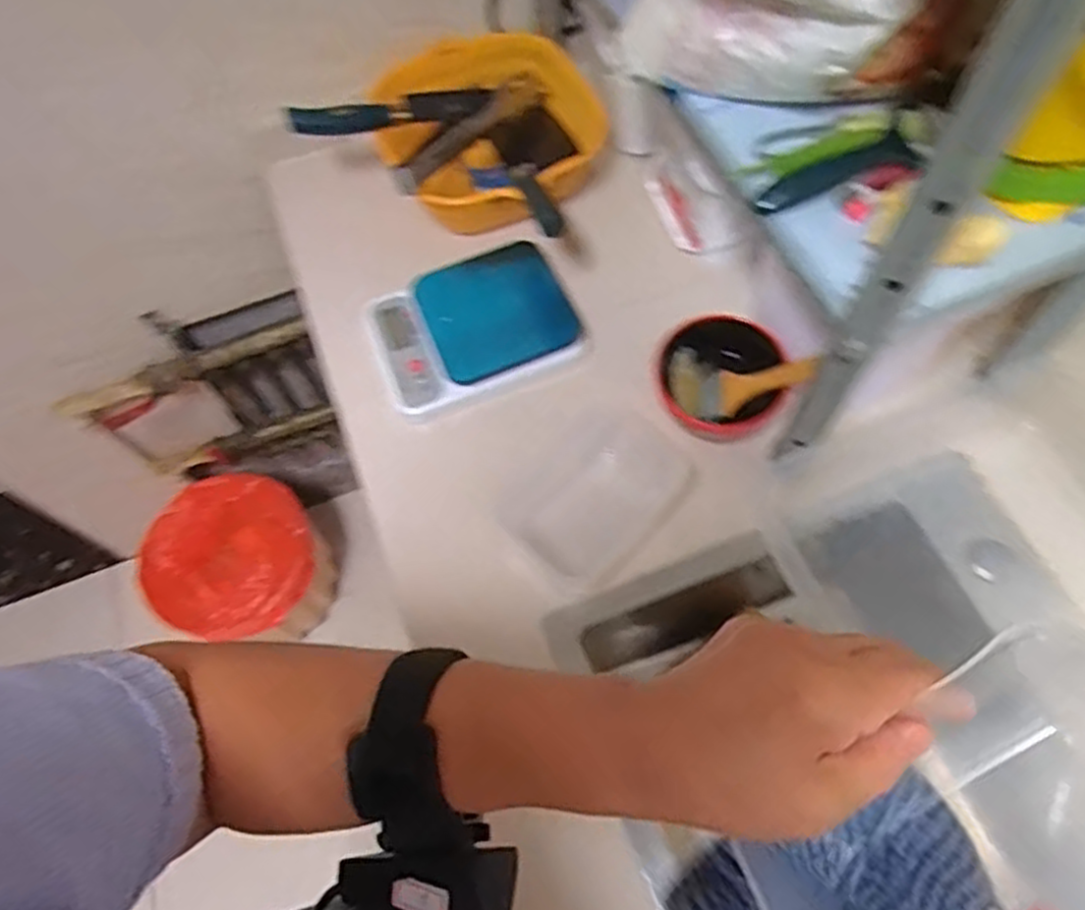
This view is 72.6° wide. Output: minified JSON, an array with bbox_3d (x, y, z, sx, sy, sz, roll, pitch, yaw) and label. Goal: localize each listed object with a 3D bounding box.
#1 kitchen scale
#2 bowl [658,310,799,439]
[{"bbox_3d":[-0.069,-0.130,0.722,0.193,0.032,0.146,-21,64,-7],"label":"kitchen scale"},{"bbox_3d":[0.159,-0.066,0.656,0.099,0.066,0.112,-39,67,-15],"label":"bowl"}]

